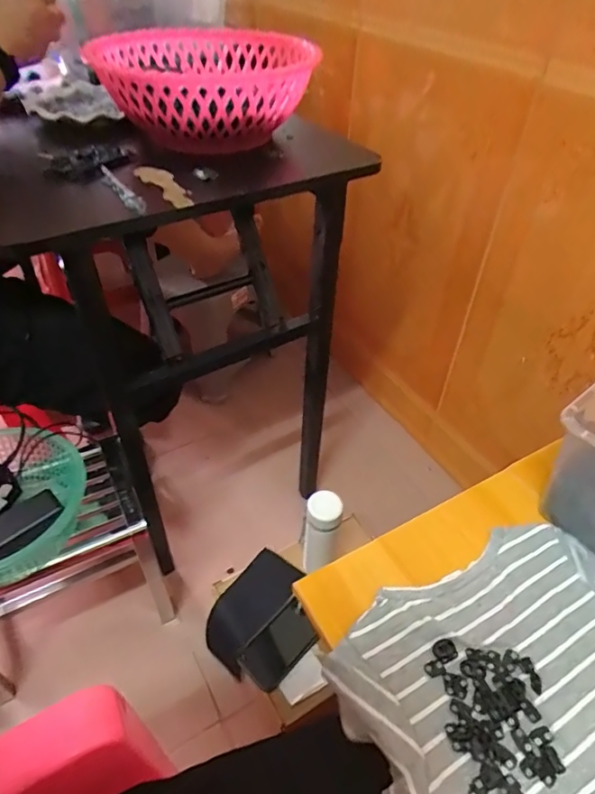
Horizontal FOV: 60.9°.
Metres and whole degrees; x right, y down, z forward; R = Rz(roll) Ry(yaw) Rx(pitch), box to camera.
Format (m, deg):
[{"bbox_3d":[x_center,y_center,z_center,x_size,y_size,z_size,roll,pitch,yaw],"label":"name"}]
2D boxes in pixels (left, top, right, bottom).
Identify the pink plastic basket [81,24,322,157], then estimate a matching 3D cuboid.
[{"bbox_3d":[-0.128,-0.428,0.707,0.282,0.099,0.318,-12,46,-15],"label":"pink plastic basket"}]

